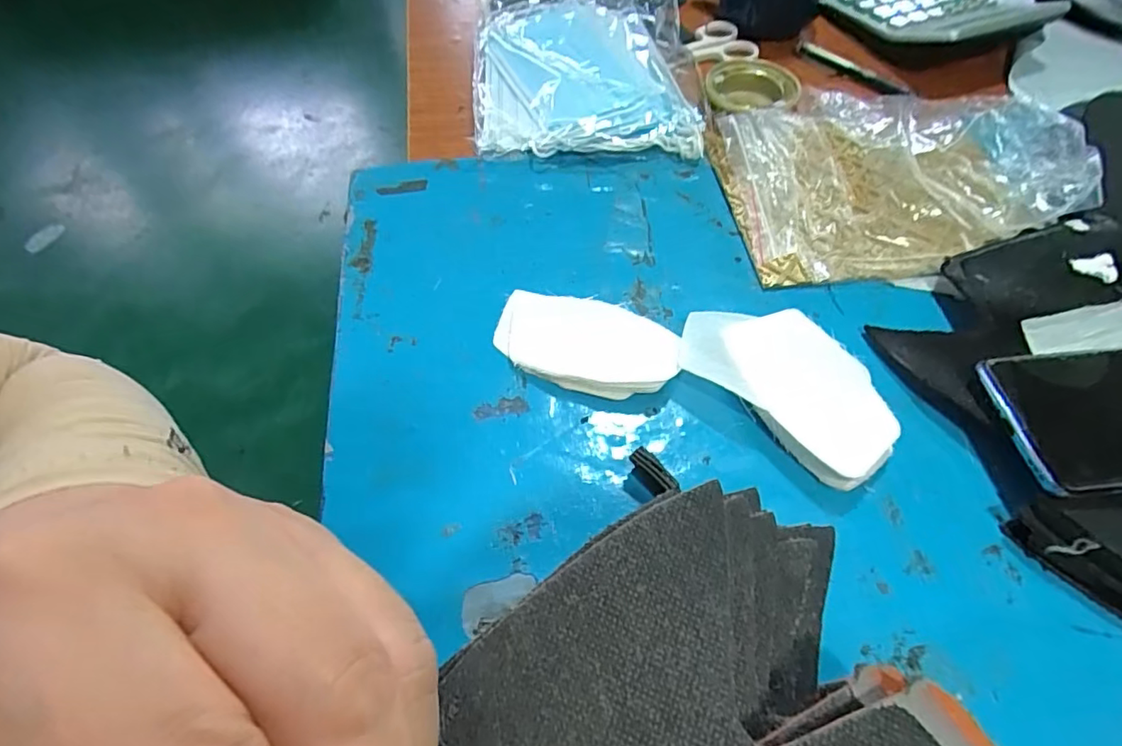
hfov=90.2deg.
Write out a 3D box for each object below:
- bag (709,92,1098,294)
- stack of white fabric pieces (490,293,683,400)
[{"bbox_3d":[0.229,-0.140,0.376,0.237,0.041,0.167,-6,57,-6],"label":"bag"},{"bbox_3d":[0.012,-0.016,0.309,0.100,0.013,0.055,16,57,9],"label":"stack of white fabric pieces"}]

